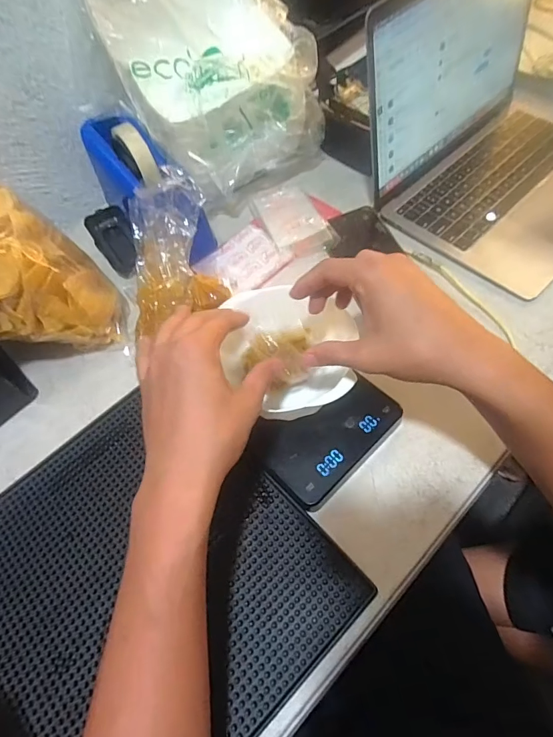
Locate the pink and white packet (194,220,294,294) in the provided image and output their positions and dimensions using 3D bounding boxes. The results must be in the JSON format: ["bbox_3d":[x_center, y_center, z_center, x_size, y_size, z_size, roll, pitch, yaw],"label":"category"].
[{"bbox_3d":[-0.041,-0.136,0.518,0.106,0.016,0.081,-39,64,-13],"label":"pink and white packet"}]

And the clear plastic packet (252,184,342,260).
[{"bbox_3d":[0.021,-0.193,0.542,0.074,0.021,0.133,-24,57,-5],"label":"clear plastic packet"}]

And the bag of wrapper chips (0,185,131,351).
[{"bbox_3d":[-0.258,-0.113,0.381,0.133,0.243,0.131,-35,64,-12],"label":"bag of wrapper chips"}]

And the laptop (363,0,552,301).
[{"bbox_3d":[0.282,-0.287,0.455,0.290,0.184,0.261,-41,65,-14],"label":"laptop"}]

